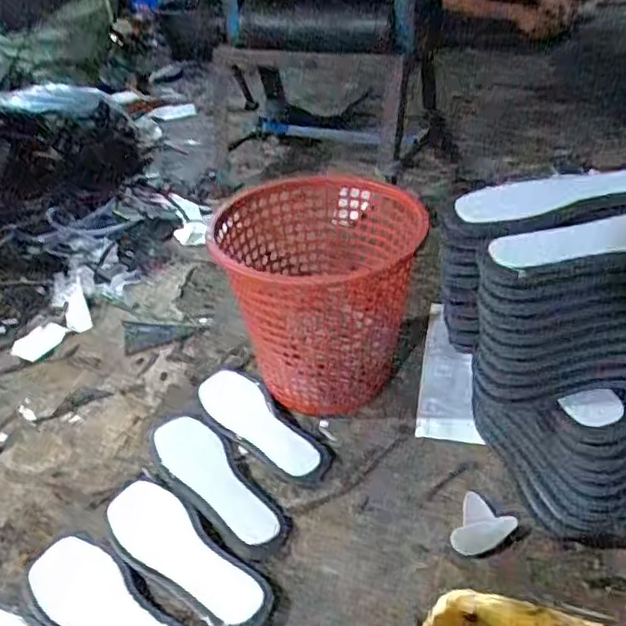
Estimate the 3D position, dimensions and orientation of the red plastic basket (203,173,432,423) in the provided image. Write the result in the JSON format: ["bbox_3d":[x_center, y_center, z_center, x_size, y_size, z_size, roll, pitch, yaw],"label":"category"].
[{"bbox_3d":[0.007,-0.011,0.833,0.248,0.239,0.250,5,35,13],"label":"red plastic basket"}]

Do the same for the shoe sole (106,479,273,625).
[{"bbox_3d":[-0.137,0.253,0.660,0.082,0.019,0.222,-32,43,-34],"label":"shoe sole"}]

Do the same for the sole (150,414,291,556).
[{"bbox_3d":[-0.116,0.193,0.738,0.080,0.026,0.228,-25,39,-26],"label":"sole"}]

